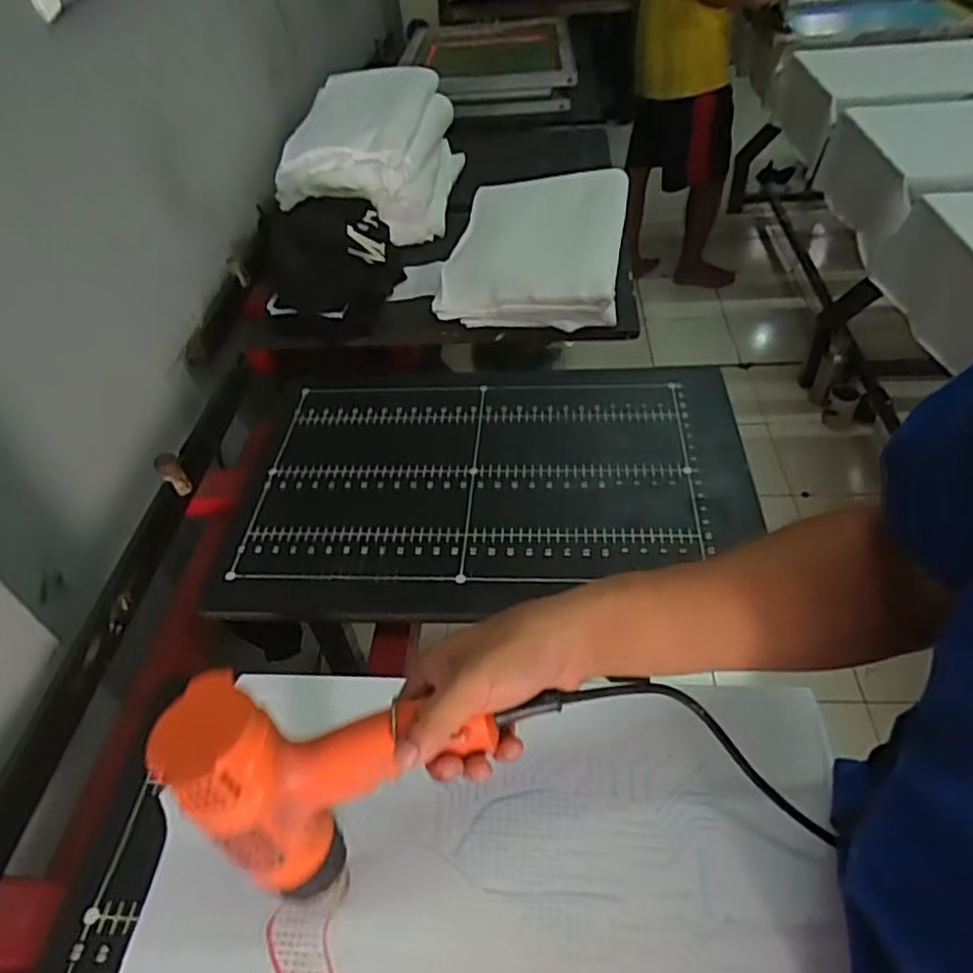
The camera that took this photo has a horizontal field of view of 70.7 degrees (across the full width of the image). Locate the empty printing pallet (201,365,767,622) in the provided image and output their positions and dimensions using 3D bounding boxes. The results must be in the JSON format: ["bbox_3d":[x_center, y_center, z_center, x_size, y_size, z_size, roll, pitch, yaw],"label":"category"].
[{"bbox_3d":[0.006,-0.010,0.816,0.595,0.028,0.398,0,45,6],"label":"empty printing pallet"}]

